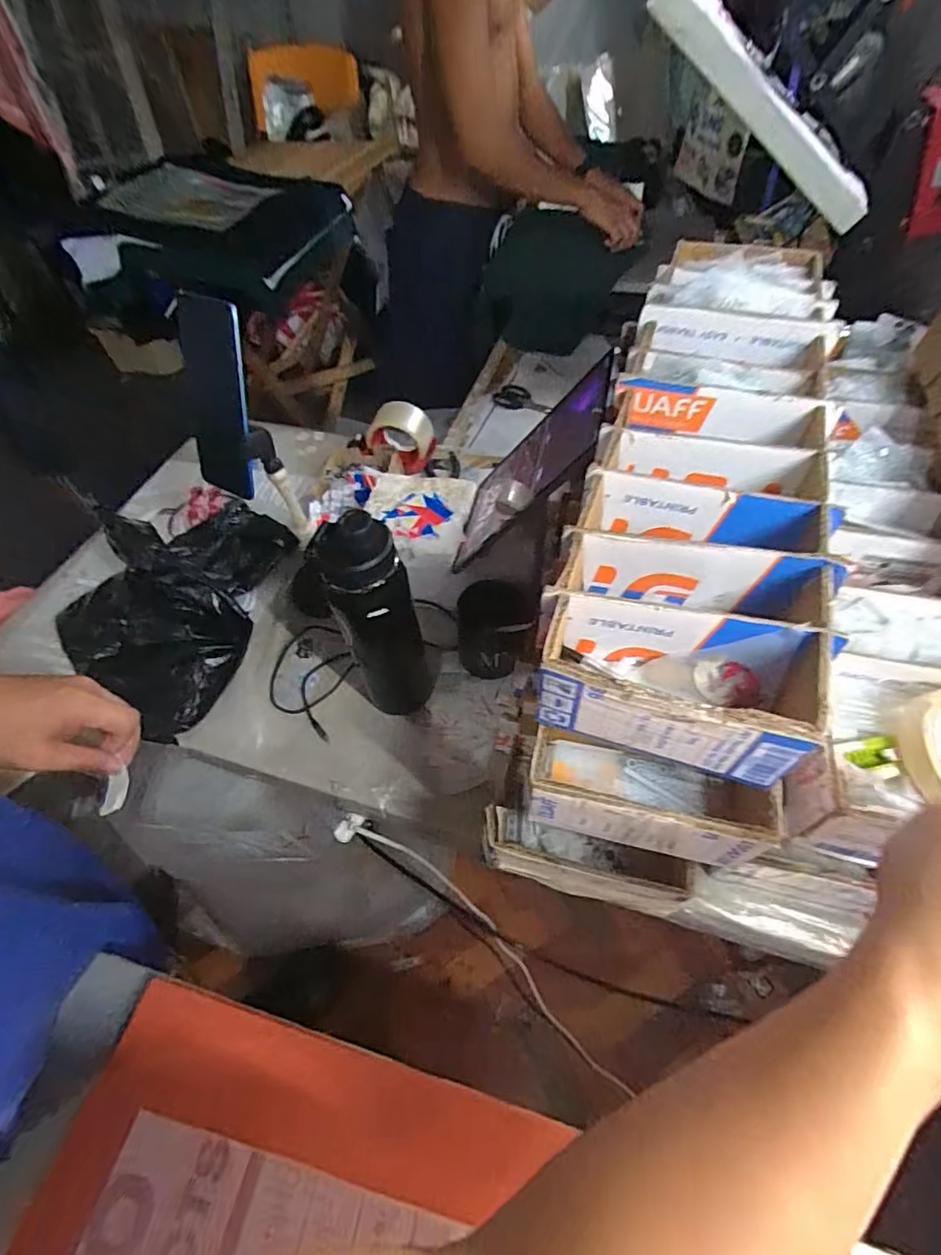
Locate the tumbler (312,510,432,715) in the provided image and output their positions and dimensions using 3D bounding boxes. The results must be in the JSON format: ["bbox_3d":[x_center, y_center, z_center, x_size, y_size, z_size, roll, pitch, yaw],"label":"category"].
[{"bbox_3d":[-0.092,-0.004,0.554,0.074,0.269,0.071,-1,54,2],"label":"tumbler"}]

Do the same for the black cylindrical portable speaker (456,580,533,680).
[{"bbox_3d":[0.027,0.005,0.645,0.083,0.106,0.073,-4,54,0],"label":"black cylindrical portable speaker"}]

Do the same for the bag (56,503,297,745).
[{"bbox_3d":[-0.396,-0.061,0.694,0.263,0.128,0.348,13,56,12],"label":"bag"}]

